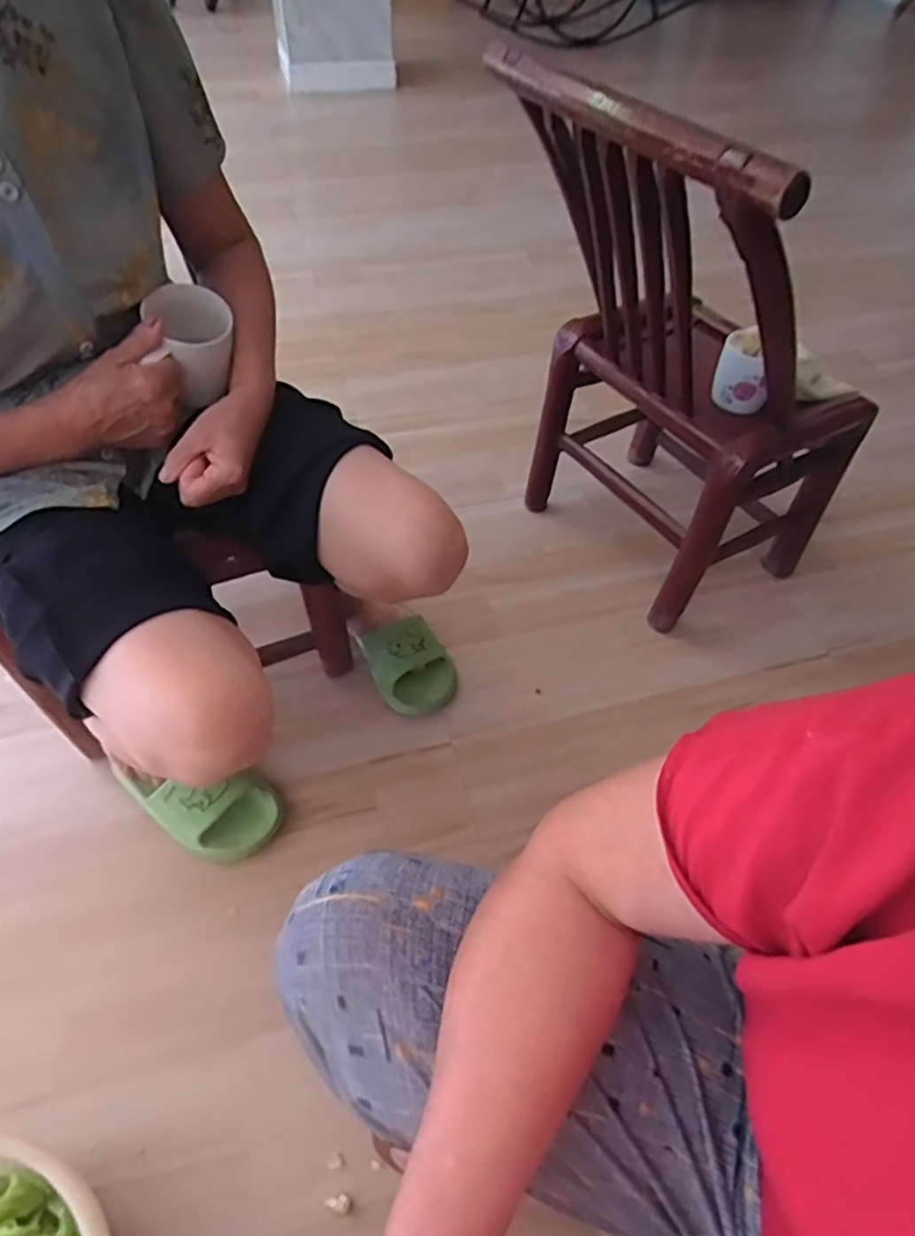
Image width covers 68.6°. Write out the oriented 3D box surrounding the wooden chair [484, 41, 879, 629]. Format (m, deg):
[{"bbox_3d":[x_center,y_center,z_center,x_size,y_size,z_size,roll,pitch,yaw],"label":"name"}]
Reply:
[{"bbox_3d":[0.301,-0.342,0.940,0.427,0.651,0.414,-25,57,-21],"label":"wooden chair"}]

